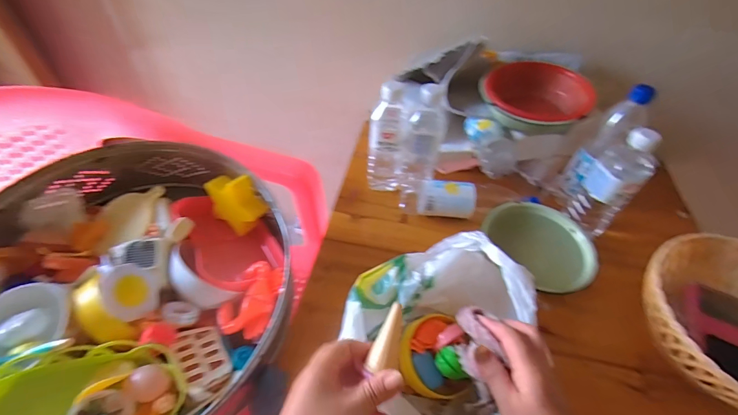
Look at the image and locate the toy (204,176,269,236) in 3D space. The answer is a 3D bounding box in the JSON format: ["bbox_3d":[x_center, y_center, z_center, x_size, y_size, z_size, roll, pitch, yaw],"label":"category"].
[{"bbox_3d":[-0.207,-0.008,0.560,0.092,0.083,0.054,30,54,19],"label":"toy"}]

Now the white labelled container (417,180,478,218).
[{"bbox_3d":[0.140,-0.011,0.648,0.099,0.053,0.058,10,50,4],"label":"white labelled container"}]

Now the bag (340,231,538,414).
[{"bbox_3d":[0.071,0.183,0.423,0.207,0.133,0.318,12,50,5],"label":"bag"}]

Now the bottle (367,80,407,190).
[{"bbox_3d":[0.031,-0.123,0.643,0.063,0.221,0.065,2,50,-3],"label":"bottle"}]

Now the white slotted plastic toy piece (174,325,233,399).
[{"bbox_3d":[-0.197,0.180,0.425,0.050,0.023,0.080,-11,46,-42],"label":"white slotted plastic toy piece"}]

